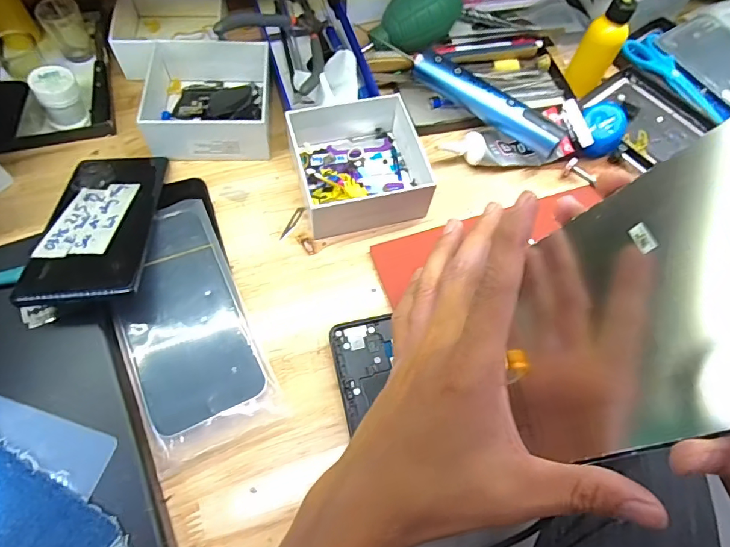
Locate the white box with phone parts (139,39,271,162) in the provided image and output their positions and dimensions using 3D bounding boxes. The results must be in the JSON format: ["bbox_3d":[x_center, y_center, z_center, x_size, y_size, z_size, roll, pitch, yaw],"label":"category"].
[{"bbox_3d":[-0.143,-0.163,0.415,0.118,0.046,0.122,-4,64,-6],"label":"white box with phone parts"}]

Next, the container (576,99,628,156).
[{"bbox_3d":[0.217,-0.133,0.427,0.041,0.039,0.037,-24,68,-15],"label":"container"}]

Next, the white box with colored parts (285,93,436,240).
[{"bbox_3d":[-0.007,-0.098,0.399,0.108,0.042,0.120,-14,66,-11],"label":"white box with colored parts"}]

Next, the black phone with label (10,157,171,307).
[{"bbox_3d":[-0.197,-0.040,0.344,0.069,0.013,0.160,-5,46,-6],"label":"black phone with label"}]

